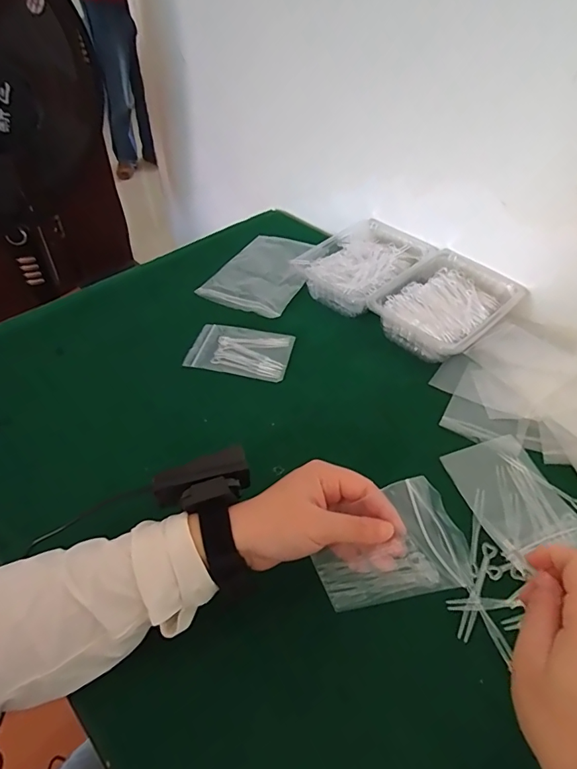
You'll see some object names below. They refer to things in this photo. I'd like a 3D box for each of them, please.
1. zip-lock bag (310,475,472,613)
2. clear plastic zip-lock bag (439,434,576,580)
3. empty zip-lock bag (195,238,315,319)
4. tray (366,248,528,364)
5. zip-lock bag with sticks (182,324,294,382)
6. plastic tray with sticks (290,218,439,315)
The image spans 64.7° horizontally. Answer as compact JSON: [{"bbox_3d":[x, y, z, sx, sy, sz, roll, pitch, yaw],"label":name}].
[{"bbox_3d":[0.066,0.117,0.330,0.014,0.115,0.077,-24,85,-58],"label":"zip-lock bag"},{"bbox_3d":[0.212,0.103,0.425,0.087,0.011,0.116,-13,47,-14],"label":"clear plastic zip-lock bag"},{"bbox_3d":[-0.033,-0.167,0.667,0.123,0.012,0.190,20,48,17],"label":"empty zip-lock bag"},{"bbox_3d":[0.203,-0.097,0.585,0.131,0.056,0.178,36,55,29],"label":"tray"},{"bbox_3d":[-0.058,-0.042,0.559,0.117,0.005,0.079,10,46,8],"label":"zip-lock bag with sticks"},{"bbox_3d":[0.109,-0.165,0.643,0.130,0.050,0.178,36,55,29],"label":"plastic tray with sticks"}]

